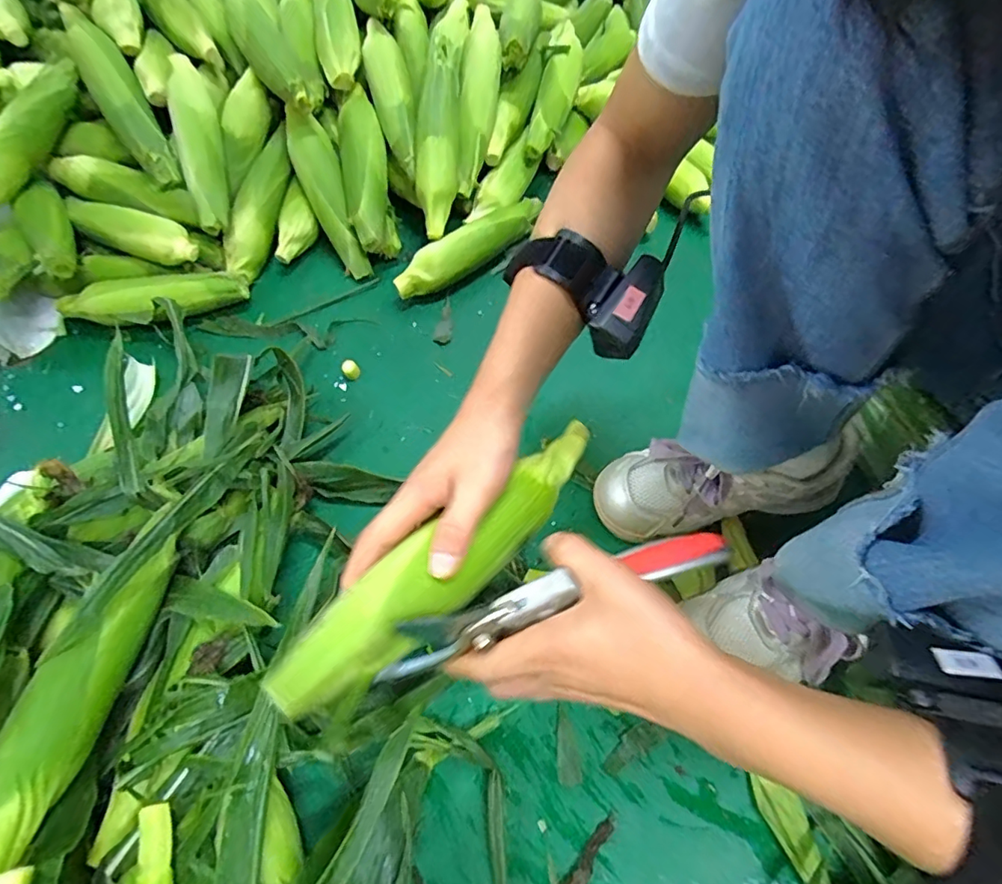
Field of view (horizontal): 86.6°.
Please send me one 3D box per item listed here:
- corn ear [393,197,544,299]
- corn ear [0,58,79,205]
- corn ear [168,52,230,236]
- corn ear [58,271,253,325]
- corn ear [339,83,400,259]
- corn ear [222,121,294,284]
[{"bbox_3d":[-0.038,-0.260,0.711,0.050,0.058,0.235,39,69,22],"label":"corn ear"},{"bbox_3d":[-0.582,-0.354,0.634,0.055,0.067,0.227,42,94,23],"label":"corn ear"},{"bbox_3d":[-0.382,-0.383,0.678,0.047,0.057,0.238,-11,90,-3],"label":"corn ear"},{"bbox_3d":[-0.441,-0.183,0.679,0.220,0.057,0.050,-15,60,-5],"label":"corn ear"},{"bbox_3d":[-0.180,-0.360,0.705,0.058,0.065,0.233,-9,85,-2],"label":"corn ear"},{"bbox_3d":[-0.329,-0.330,0.721,0.046,0.046,0.225,10,80,9],"label":"corn ear"}]

